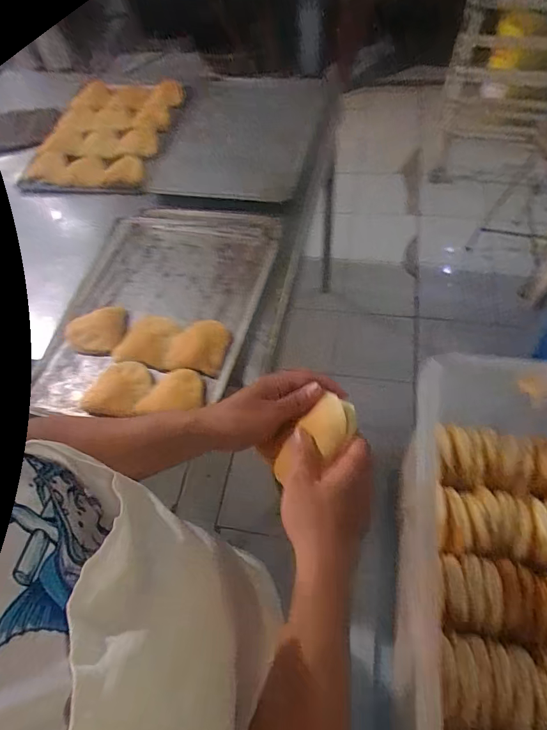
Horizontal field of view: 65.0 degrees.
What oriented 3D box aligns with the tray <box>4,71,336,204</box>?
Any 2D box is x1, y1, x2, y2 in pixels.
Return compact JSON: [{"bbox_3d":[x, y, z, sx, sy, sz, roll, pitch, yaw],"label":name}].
[{"bbox_3d":[-0.429,-0.614,1.111,0.333,0.077,0.445,7,59,9],"label":"tray"}]

